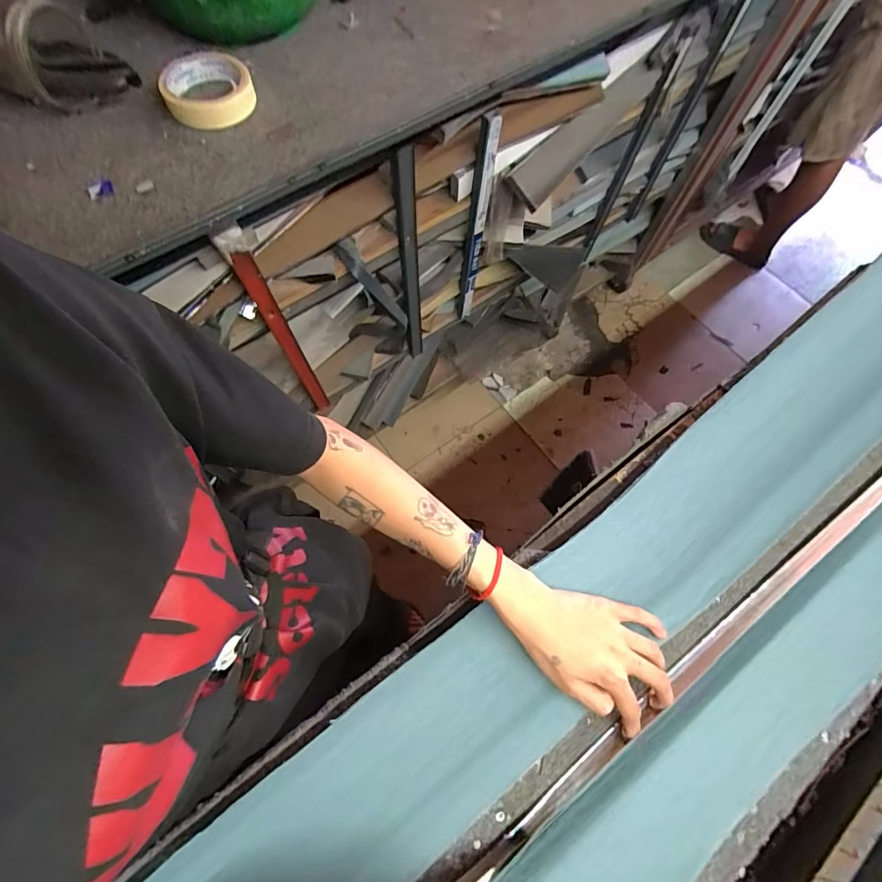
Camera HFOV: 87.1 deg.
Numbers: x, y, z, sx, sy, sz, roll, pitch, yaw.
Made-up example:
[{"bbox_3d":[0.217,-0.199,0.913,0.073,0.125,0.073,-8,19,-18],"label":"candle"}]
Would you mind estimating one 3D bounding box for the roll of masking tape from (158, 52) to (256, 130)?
[{"bbox_3d":[-0.259,-0.389,0.509,0.092,0.025,0.104,-27,70,-12],"label":"roll of masking tape"}]

